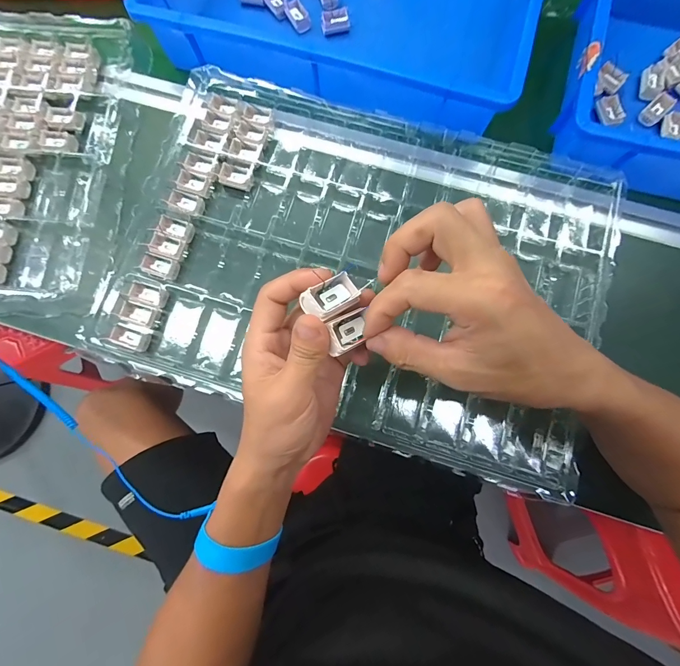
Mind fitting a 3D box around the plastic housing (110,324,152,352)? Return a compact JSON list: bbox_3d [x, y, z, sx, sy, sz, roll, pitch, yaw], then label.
[{"bbox_3d":[-0.218,0.005,0.362,0.033,0.015,0.022,16,80,3],"label":"plastic housing"}]

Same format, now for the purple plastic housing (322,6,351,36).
[{"bbox_3d":[-0.005,-0.404,0.448,0.035,0.016,0.024,0,79,0],"label":"purple plastic housing"}]

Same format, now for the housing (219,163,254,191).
[{"bbox_3d":[-0.118,-0.178,0.395,0.036,0.012,0.030,14,80,3],"label":"housing"}]

